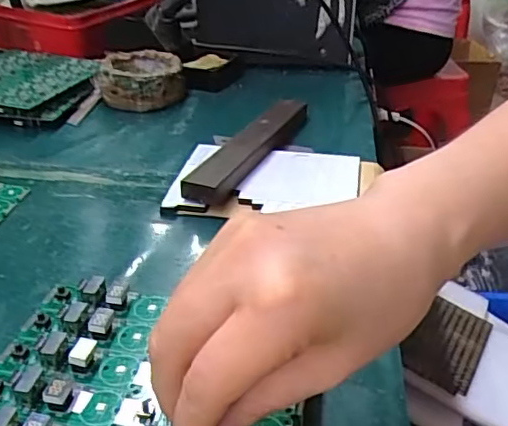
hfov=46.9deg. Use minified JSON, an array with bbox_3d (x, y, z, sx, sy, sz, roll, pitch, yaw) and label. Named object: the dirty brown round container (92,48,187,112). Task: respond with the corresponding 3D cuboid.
[{"bbox_3d":[-0.123,-0.142,0.629,0.089,0.047,0.089,-5,32,-10],"label":"dirty brown round container"}]

